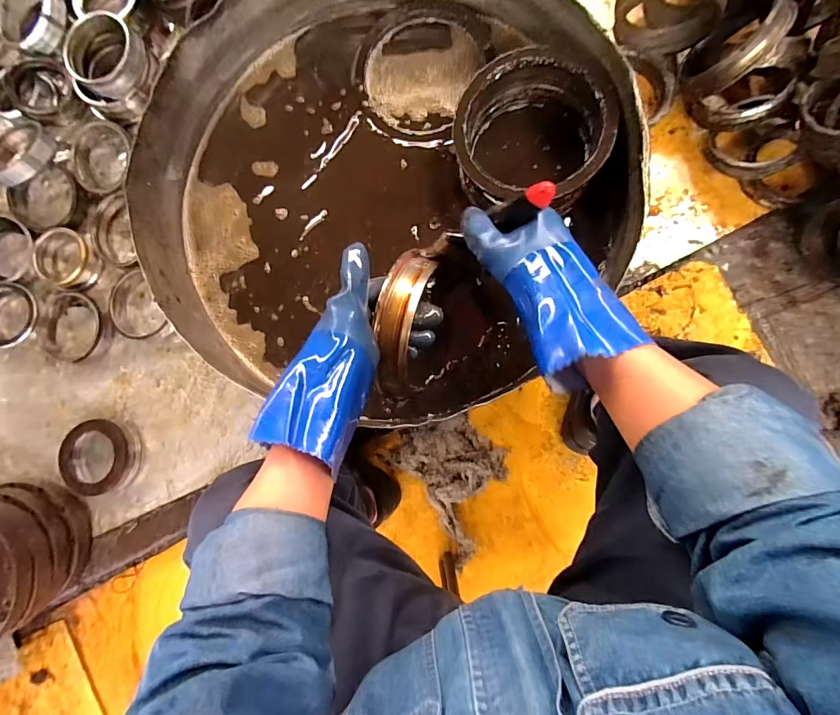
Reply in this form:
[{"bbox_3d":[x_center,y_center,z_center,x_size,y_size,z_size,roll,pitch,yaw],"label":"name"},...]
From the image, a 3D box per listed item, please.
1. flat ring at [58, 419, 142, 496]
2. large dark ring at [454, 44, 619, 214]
[{"bbox_3d":[-0.635,0.196,0.805,0.145,0.039,0.143,0,87,5],"label":"flat ring"},{"bbox_3d":[0.136,-0.266,0.492,0.181,0.066,0.176,0,87,5],"label":"large dark ring"}]

